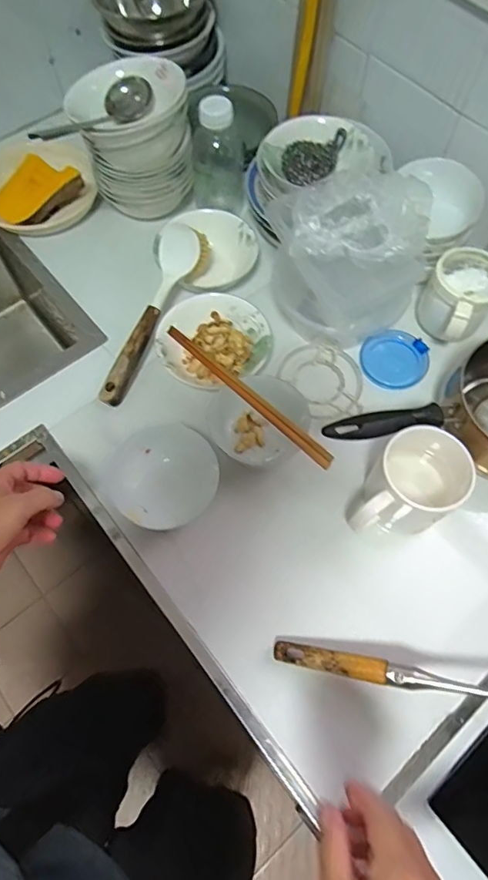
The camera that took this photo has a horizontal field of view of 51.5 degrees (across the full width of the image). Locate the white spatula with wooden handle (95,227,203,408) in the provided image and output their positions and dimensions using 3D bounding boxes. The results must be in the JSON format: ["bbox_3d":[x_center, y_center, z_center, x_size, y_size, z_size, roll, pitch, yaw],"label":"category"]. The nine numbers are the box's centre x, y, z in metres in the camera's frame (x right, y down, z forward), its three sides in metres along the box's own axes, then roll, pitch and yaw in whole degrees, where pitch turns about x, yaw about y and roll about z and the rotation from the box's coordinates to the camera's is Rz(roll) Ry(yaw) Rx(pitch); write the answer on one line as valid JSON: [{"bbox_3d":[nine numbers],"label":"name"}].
[{"bbox_3d":[-0.116,-0.155,0.623,0.053,0.027,0.240,21,83,7],"label":"white spatula with wooden handle"}]

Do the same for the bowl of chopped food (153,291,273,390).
[{"bbox_3d":[-0.039,-0.120,0.629,0.137,0.033,0.127,1,68,-1],"label":"bowl of chopped food"}]

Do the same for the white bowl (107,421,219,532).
[{"bbox_3d":[-0.088,0.036,0.547,0.112,0.056,0.113,1,68,-1],"label":"white bowl"}]

